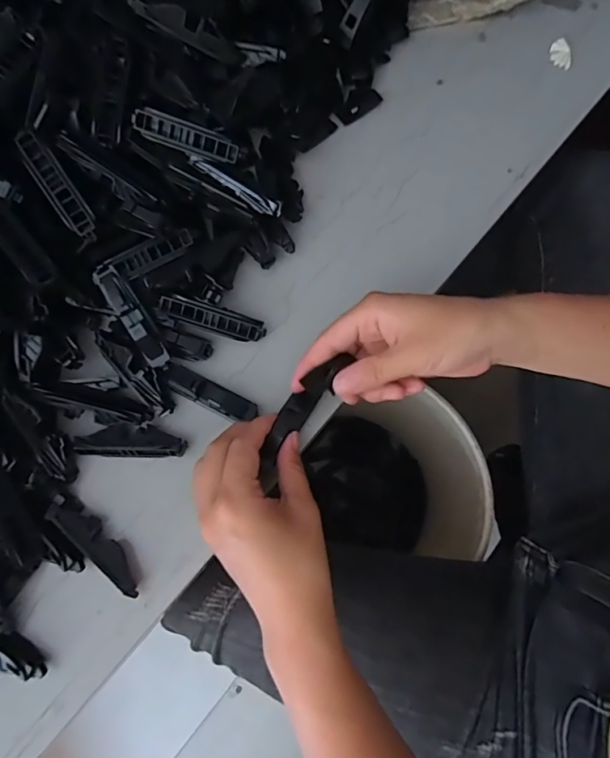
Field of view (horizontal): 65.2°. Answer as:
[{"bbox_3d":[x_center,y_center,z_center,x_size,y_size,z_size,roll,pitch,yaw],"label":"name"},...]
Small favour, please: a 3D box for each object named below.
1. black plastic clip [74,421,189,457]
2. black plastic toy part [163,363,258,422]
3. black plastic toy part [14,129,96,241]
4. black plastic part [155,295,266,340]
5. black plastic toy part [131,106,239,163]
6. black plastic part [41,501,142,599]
[{"bbox_3d":[-0.122,0.043,0.334,0.074,0.014,0.023,2,74,3],"label":"black plastic clip"},{"bbox_3d":[-0.069,0.010,0.346,0.070,0.017,0.020,25,76,9],"label":"black plastic toy part"},{"bbox_3d":[-0.169,-0.130,0.325,0.017,0.005,0.077,-34,100,-7],"label":"black plastic toy part"},{"bbox_3d":[-0.068,-0.044,0.349,0.077,0.014,0.016,16,75,-7],"label":"black plastic part"},{"bbox_3d":[-0.084,-0.173,0.339,0.073,0.020,0.008,14,40,-12],"label":"black plastic toy part"},{"bbox_3d":[-0.137,0.109,0.316,0.080,0.016,0.018,39,79,12],"label":"black plastic part"}]

